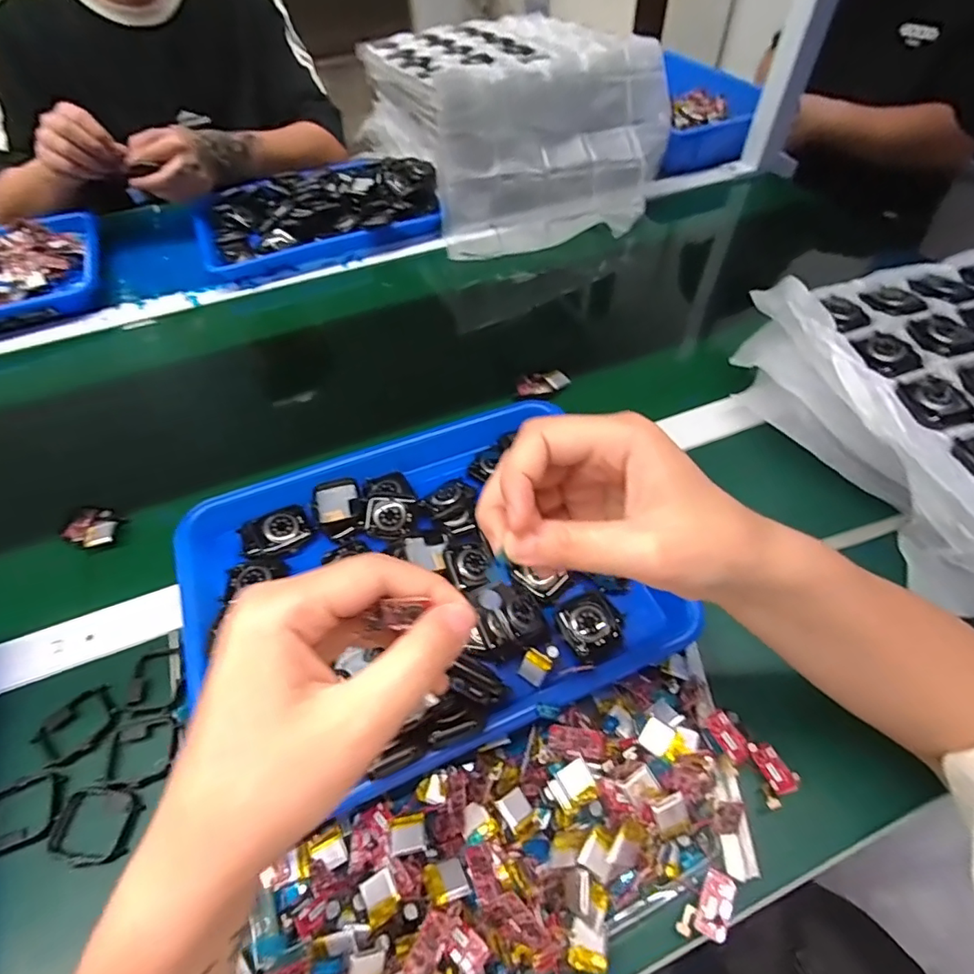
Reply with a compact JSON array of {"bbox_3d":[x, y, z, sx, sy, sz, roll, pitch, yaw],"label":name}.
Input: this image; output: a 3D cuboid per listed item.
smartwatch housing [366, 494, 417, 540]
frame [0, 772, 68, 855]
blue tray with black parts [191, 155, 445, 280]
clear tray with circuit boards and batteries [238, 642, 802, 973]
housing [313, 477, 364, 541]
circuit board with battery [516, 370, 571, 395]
[{"bbox_3d":[-0.074,0.022,0.407,0.039,0.008,0.033,3,82,-2],"label":"smartwatch housing"},{"bbox_3d":[-0.281,0.198,0.319,0.042,0.007,0.040,-20,54,-14],"label":"frame"},{"bbox_3d":[-0.237,-0.387,0.728,0.324,0.055,0.202,-17,54,-11],"label":"blue tray with black parts"},{"bbox_3d":[0.015,0.206,0.283,0.337,0.046,0.124,-20,54,-13],"label":"clear tray with circuit boards and batteries"},{"bbox_3d":[-0.116,0.016,0.411,0.036,0.016,0.044,-20,54,-13],"label":"housing"},{"bbox_3d":[0.056,-0.105,0.526,0.052,0.011,0.024,-2,52,0],"label":"circuit board with battery"}]

